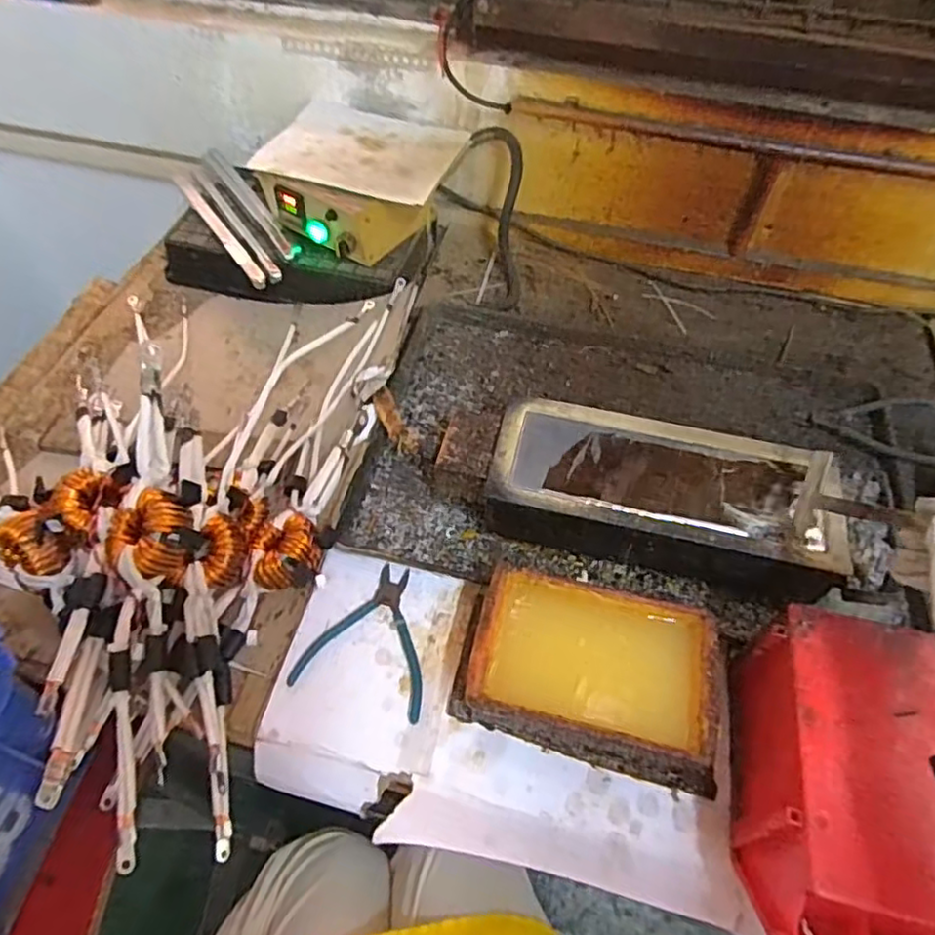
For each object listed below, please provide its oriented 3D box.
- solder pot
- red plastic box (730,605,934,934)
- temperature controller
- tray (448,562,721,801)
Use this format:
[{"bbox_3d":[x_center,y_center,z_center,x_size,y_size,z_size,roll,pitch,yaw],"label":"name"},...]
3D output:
[{"bbox_3d":[0.194,0.038,0.665,0.340,0.088,0.172,11,54,6],"label":"solder pot"},{"bbox_3d":[0.291,0.240,0.485,0.145,0.109,0.233,10,54,5],"label":"red plastic box"},{"bbox_3d":[-0.152,-0.408,0.915,0.259,0.089,0.227,22,55,14],"label":"temperature controller"},{"bbox_3d":[0.110,0.178,0.568,0.225,0.071,0.140,12,54,7],"label":"tray"}]

